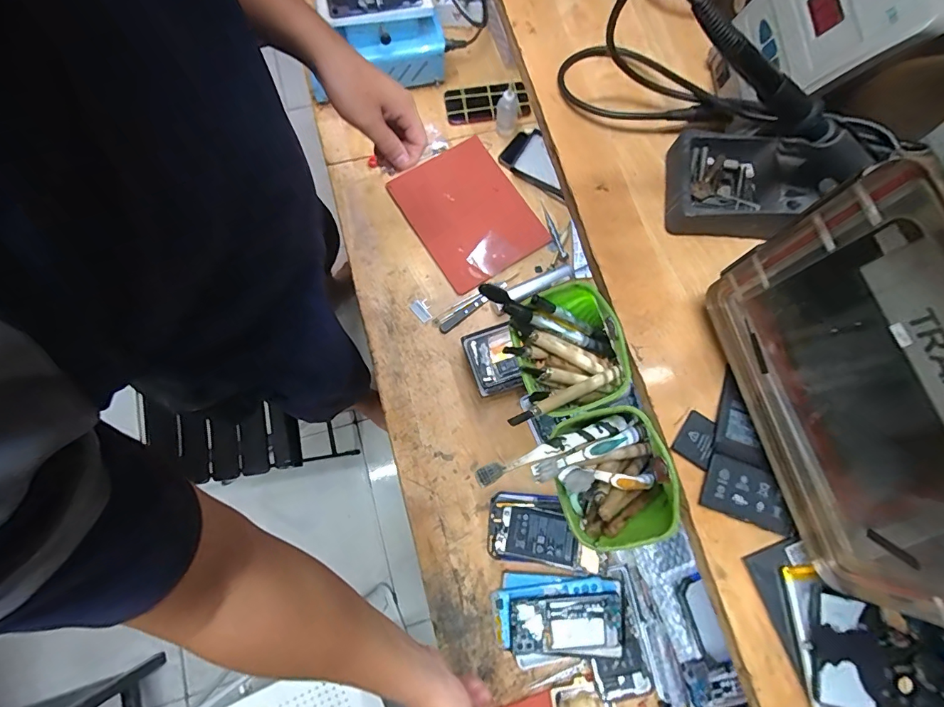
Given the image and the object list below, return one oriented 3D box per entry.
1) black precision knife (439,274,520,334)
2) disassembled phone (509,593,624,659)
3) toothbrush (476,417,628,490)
[{"bbox_3d":[0.013,-0.087,0.770,0.164,0.008,0.018,-36,79,-9],"label":"black precision knife"},{"bbox_3d":[0.131,0.379,0.621,0.161,0.015,0.082,-1,80,-6],"label":"disassembled phone"},{"bbox_3d":[0.069,0.076,0.365,0.150,0.010,0.015,-14,75,-27],"label":"toothbrush"}]

